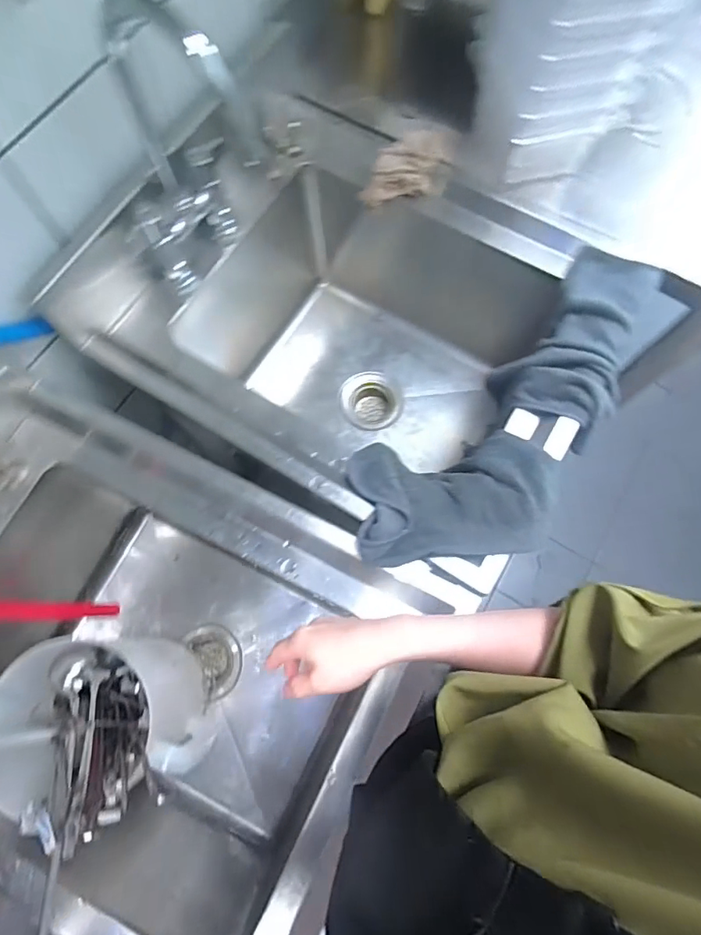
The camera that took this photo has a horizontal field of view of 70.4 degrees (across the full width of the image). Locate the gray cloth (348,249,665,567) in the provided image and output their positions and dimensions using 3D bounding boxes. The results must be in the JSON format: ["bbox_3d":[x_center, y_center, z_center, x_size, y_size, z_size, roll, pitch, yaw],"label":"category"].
[{"bbox_3d":[0.216,-0.060,0.607,0.510,0.058,0.203,-42,78,-13],"label":"gray cloth"}]

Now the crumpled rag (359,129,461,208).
[{"bbox_3d":[0.080,-0.425,0.702,0.123,0.070,0.053,-4,73,-2],"label":"crumpled rag"}]

